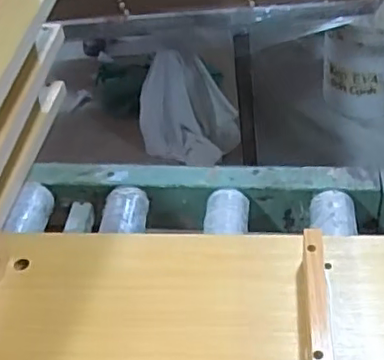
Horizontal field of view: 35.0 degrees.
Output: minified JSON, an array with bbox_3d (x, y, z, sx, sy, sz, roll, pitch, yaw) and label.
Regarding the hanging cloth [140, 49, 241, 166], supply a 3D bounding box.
[{"bbox_3d":[-0.016,-0.200,1.712,0.273,0.322,0.149,-3,43,3],"label":"hanging cloth"}]

